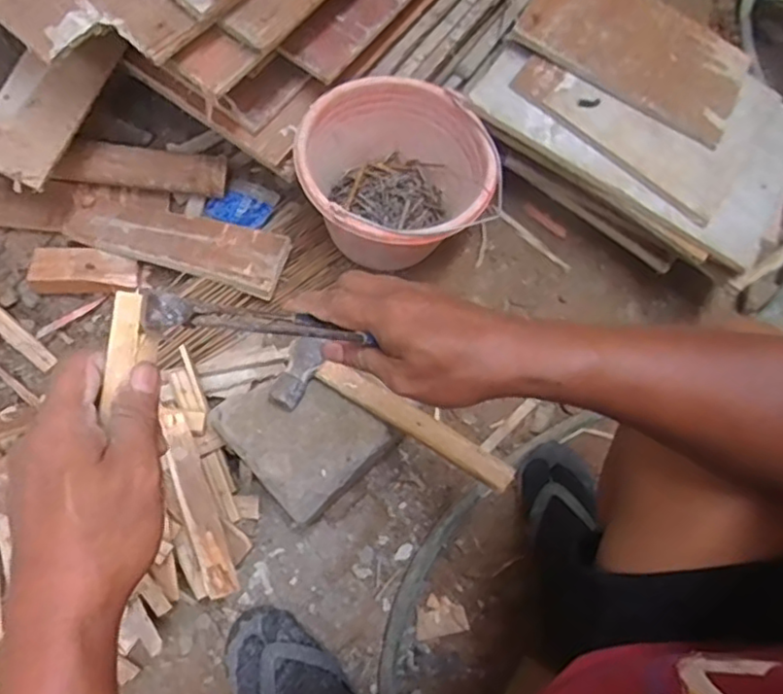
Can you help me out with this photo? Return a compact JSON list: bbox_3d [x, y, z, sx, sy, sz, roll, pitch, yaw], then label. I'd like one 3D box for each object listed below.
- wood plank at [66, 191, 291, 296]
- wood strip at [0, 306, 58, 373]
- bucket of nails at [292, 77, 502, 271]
[{"bbox_3d":[-0.310,-0.158,0.919,0.335,0.031,0.093,18,70,4],"label":"wood plank"},{"bbox_3d":[-0.521,-0.026,0.887,0.171,0.011,0.029,40,73,11],"label":"wood strip"},{"bbox_3d":[0.005,-0.217,0.904,0.254,0.171,0.245,-1,70,-3],"label":"bucket of nails"}]

